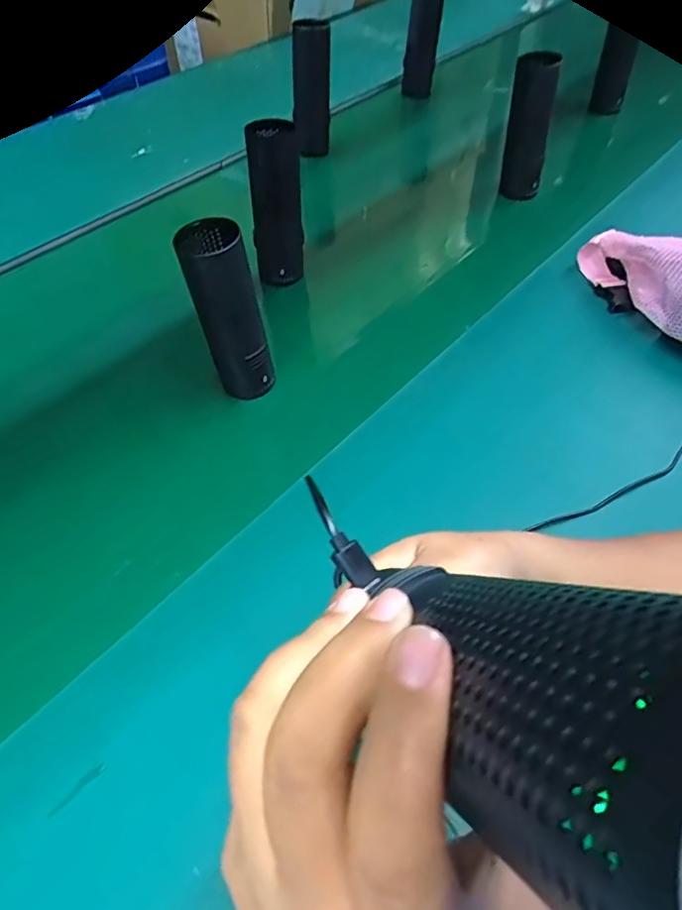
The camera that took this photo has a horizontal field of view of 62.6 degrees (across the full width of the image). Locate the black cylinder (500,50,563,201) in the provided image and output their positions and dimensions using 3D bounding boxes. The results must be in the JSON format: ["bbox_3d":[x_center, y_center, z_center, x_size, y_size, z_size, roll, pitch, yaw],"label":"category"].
[{"bbox_3d":[0.246,-0.428,0.741,0.055,0.170,0.053,9,53,9],"label":"black cylinder"}]

